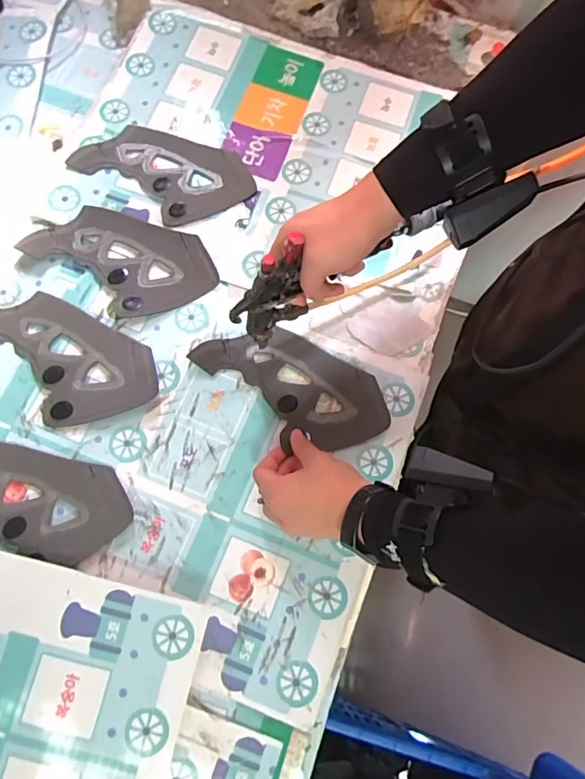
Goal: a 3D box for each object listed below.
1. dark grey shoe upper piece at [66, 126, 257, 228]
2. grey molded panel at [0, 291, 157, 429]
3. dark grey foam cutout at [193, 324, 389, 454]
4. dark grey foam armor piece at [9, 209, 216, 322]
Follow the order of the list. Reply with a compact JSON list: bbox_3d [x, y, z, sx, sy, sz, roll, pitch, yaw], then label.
[{"bbox_3d":[-0.161,-0.282,0.597,0.207,0.009,0.127,34,77,7],"label":"dark grey shoe upper piece"},{"bbox_3d":[-0.262,-0.036,0.526,0.218,0.012,0.123,31,77,7],"label":"grey molded panel"},{"bbox_3d":[-0.001,-0.006,0.534,0.224,0.013,0.114,26,76,4],"label":"dark grey foam cutout"},{"bbox_3d":[-0.202,-0.160,0.559,0.209,0.013,0.121,31,77,7],"label":"dark grey foam armor piece"}]

